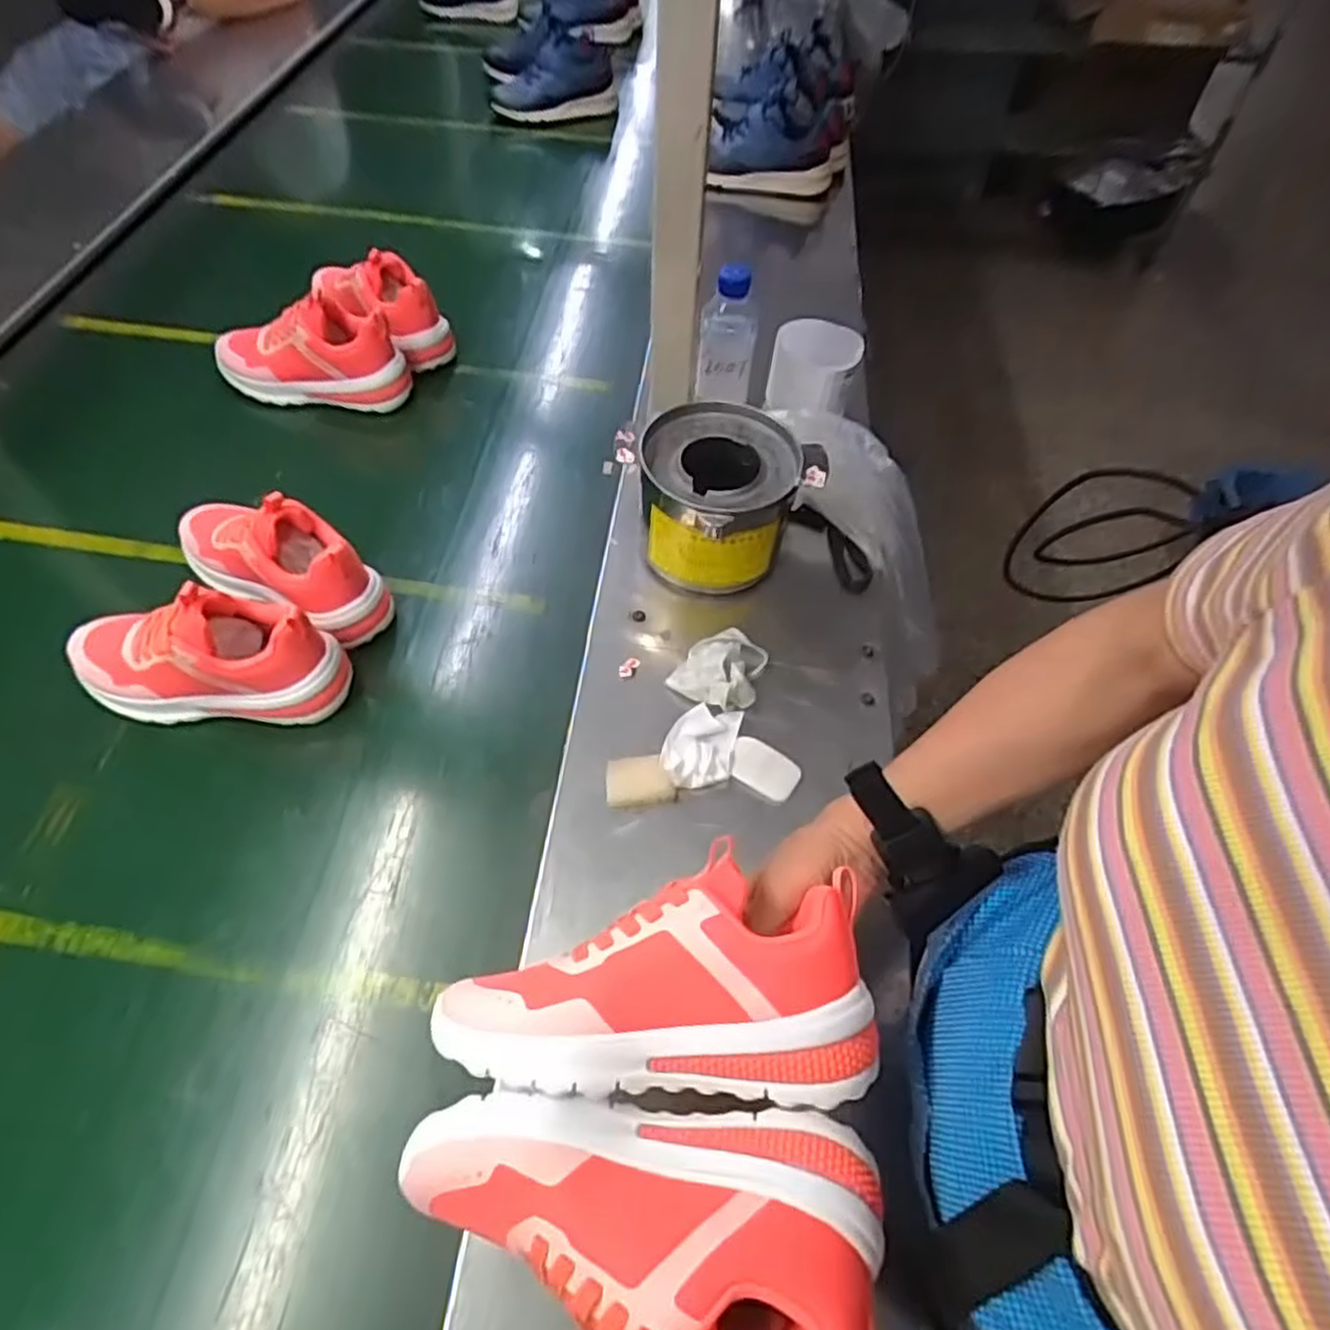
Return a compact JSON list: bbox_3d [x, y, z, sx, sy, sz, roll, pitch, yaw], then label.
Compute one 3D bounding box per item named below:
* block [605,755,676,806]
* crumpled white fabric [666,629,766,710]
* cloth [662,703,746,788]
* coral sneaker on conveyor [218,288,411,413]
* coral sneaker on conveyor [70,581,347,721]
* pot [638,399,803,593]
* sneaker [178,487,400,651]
[{"bbox_3d":[-0.020,0.091,0.598,0.053,0.013,0.039,0,54,-5],"label":"block"},{"bbox_3d":[0.052,0.001,0.654,0.068,0.031,0.085,30,57,16],"label":"crumpled white fabric"},{"bbox_3d":[0.029,0.063,0.611,0.056,0.018,0.074,12,54,4],"label":"cloth"},{"bbox_3d":[-0.403,-0.362,0.868,0.232,0.101,0.080,4,55,-2],"label":"coral sneaker on conveyor"},{"bbox_3d":[-0.382,-0.009,0.619,0.211,0.133,0.070,4,54,-2],"label":"coral sneaker on conveyor"},{"bbox_3d":[0.044,-0.141,0.710,0.134,0.131,0.151,10,55,3],"label":"pot"},{"bbox_3d":[-0.347,-0.096,0.681,0.208,0.134,0.071,26,56,14],"label":"sneaker"}]

